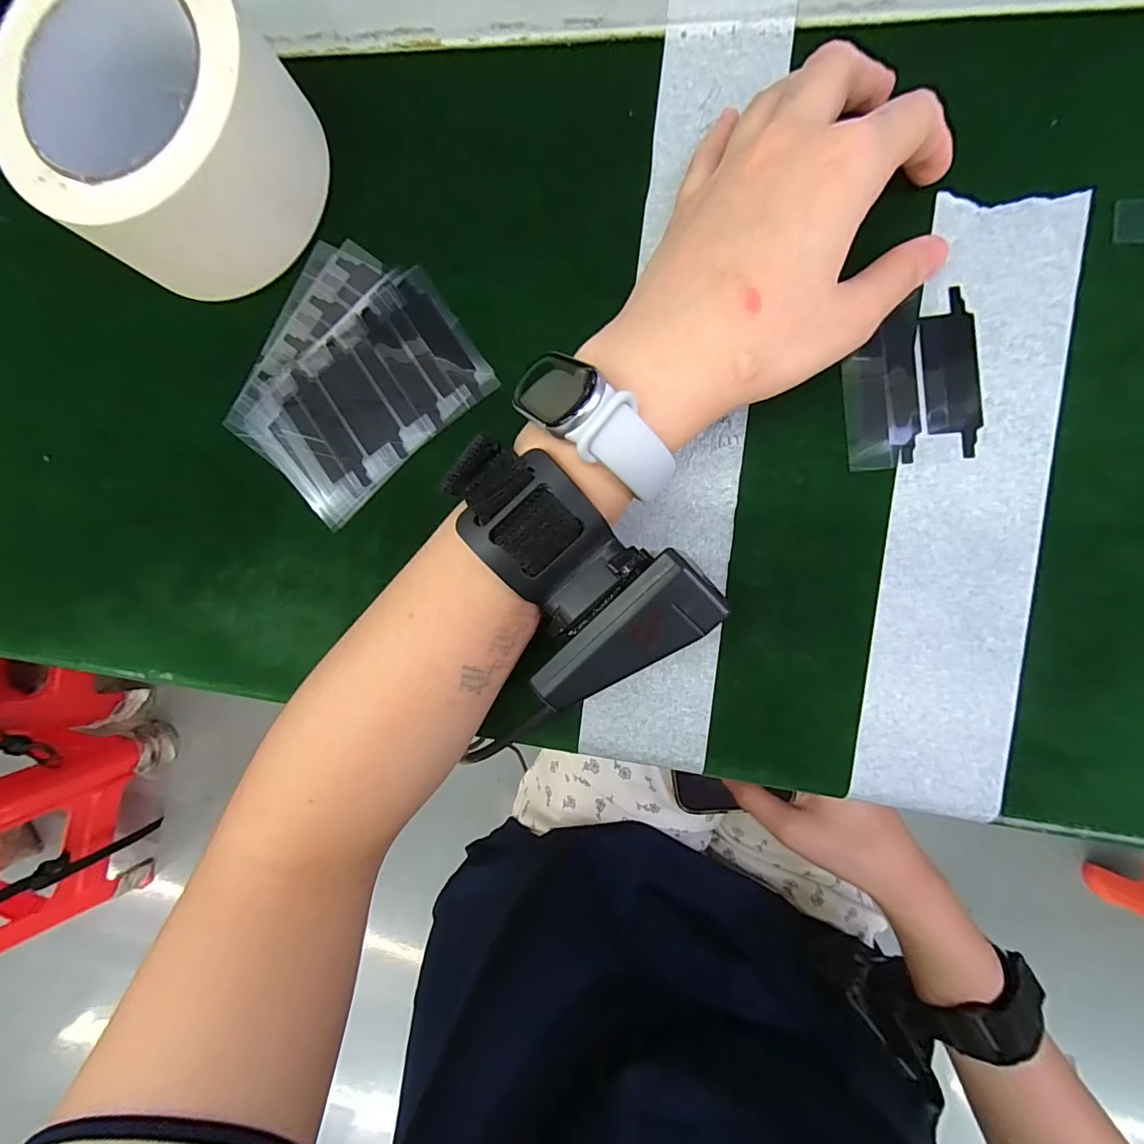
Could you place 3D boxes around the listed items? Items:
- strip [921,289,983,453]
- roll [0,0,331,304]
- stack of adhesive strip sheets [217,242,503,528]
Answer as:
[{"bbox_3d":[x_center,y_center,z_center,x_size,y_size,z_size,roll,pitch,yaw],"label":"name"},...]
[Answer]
[{"bbox_3d":[0.144,-0.076,0.183,0.019,0.004,0.061,-3,89,9],"label":"strip"},{"bbox_3d":[-0.172,-0.188,0.209,0.109,0.058,0.107,0,89,9],"label":"roll"},{"bbox_3d":[-0.105,-0.092,0.225,0.110,0.004,0.104,-40,84,6],"label":"stack of adhesive strip sheets"}]

